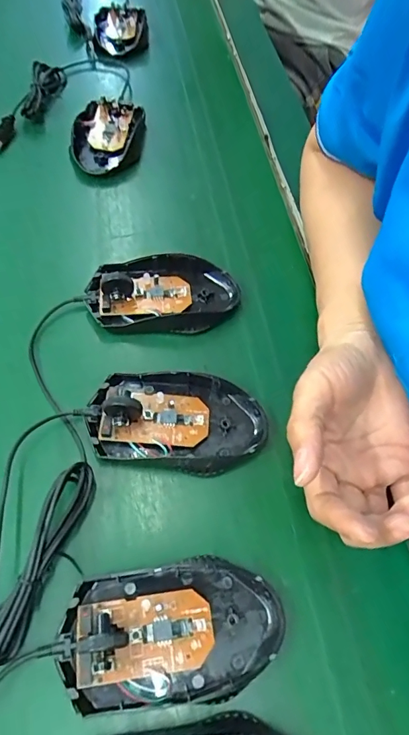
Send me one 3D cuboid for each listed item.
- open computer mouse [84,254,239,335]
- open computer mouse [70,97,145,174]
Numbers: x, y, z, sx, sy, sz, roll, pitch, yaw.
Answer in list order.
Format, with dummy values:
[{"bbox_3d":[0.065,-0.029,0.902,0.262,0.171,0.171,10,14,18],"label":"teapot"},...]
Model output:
[{"bbox_3d":[-0.032,-0.057,0.333,0.113,0.030,0.063,-1,61,-5],"label":"open computer mouse"},{"bbox_3d":[-0.094,-0.227,0.426,0.060,0.028,0.089,5,60,-1],"label":"open computer mouse"}]

